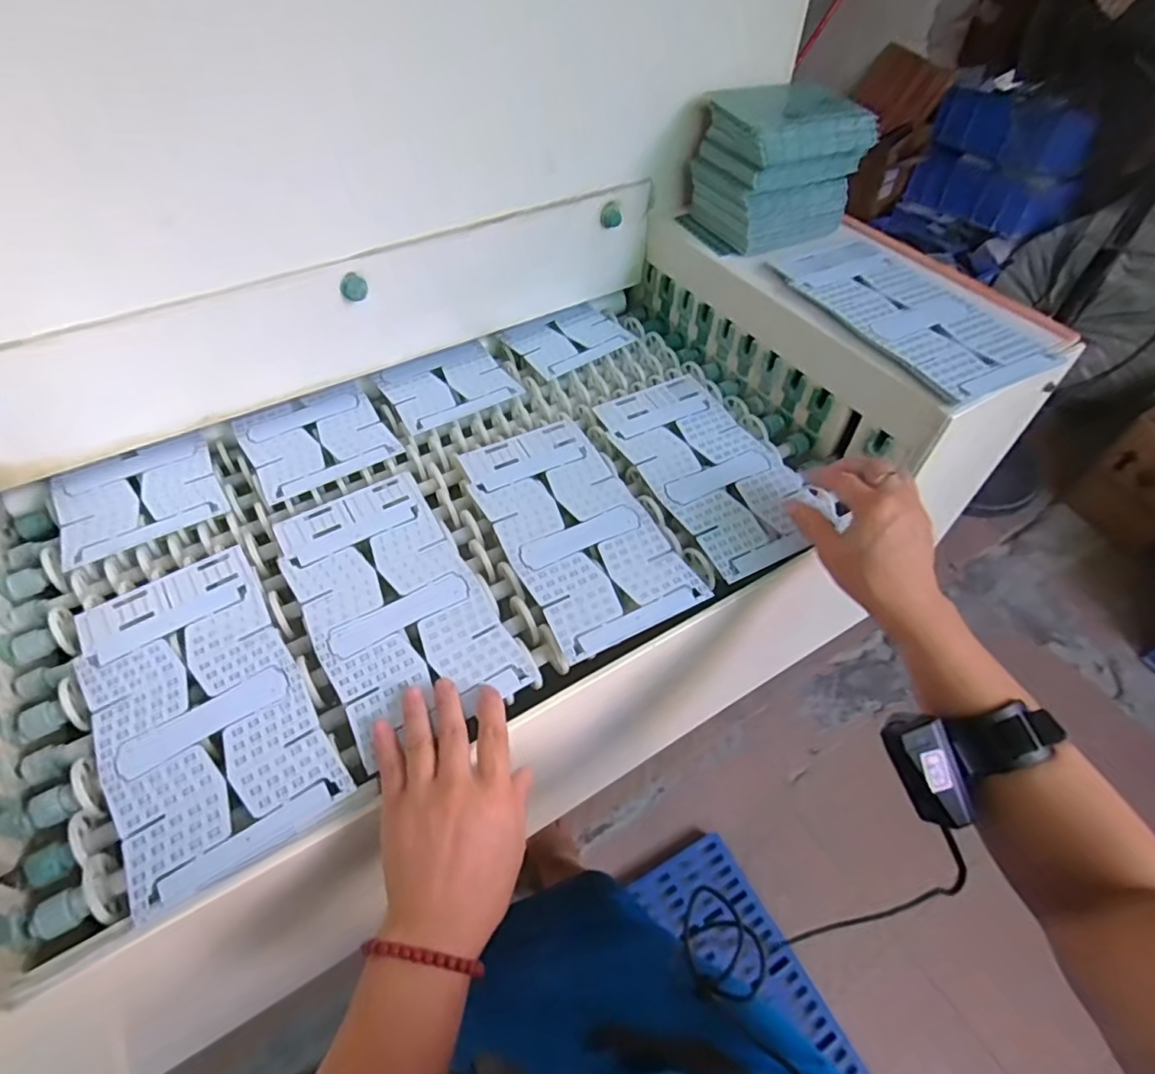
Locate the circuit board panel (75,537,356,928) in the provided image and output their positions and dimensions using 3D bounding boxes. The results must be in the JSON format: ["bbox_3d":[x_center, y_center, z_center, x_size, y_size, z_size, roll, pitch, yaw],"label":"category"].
[{"bbox_3d":[-0.267,0.113,0.431,0.126,0.005,0.242,-29,57,-22],"label":"circuit board panel"}]

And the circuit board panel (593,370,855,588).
[{"bbox_3d":[0.131,-0.071,0.591,0.142,0.011,0.240,-22,55,-17],"label":"circuit board panel"}]

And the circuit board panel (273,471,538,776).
[{"bbox_3d":[-0.148,0.046,0.486,0.126,0.007,0.238,-26,56,-20],"label":"circuit board panel"}]

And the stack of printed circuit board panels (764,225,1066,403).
[{"bbox_3d":[0.321,-0.236,0.601,0.175,0.009,0.277,-19,54,-17],"label":"stack of printed circuit board panels"}]

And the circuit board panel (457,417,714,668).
[{"bbox_3d":[-0.006,-0.013,0.540,0.127,0.004,0.244,-22,55,-17],"label":"circuit board panel"}]

